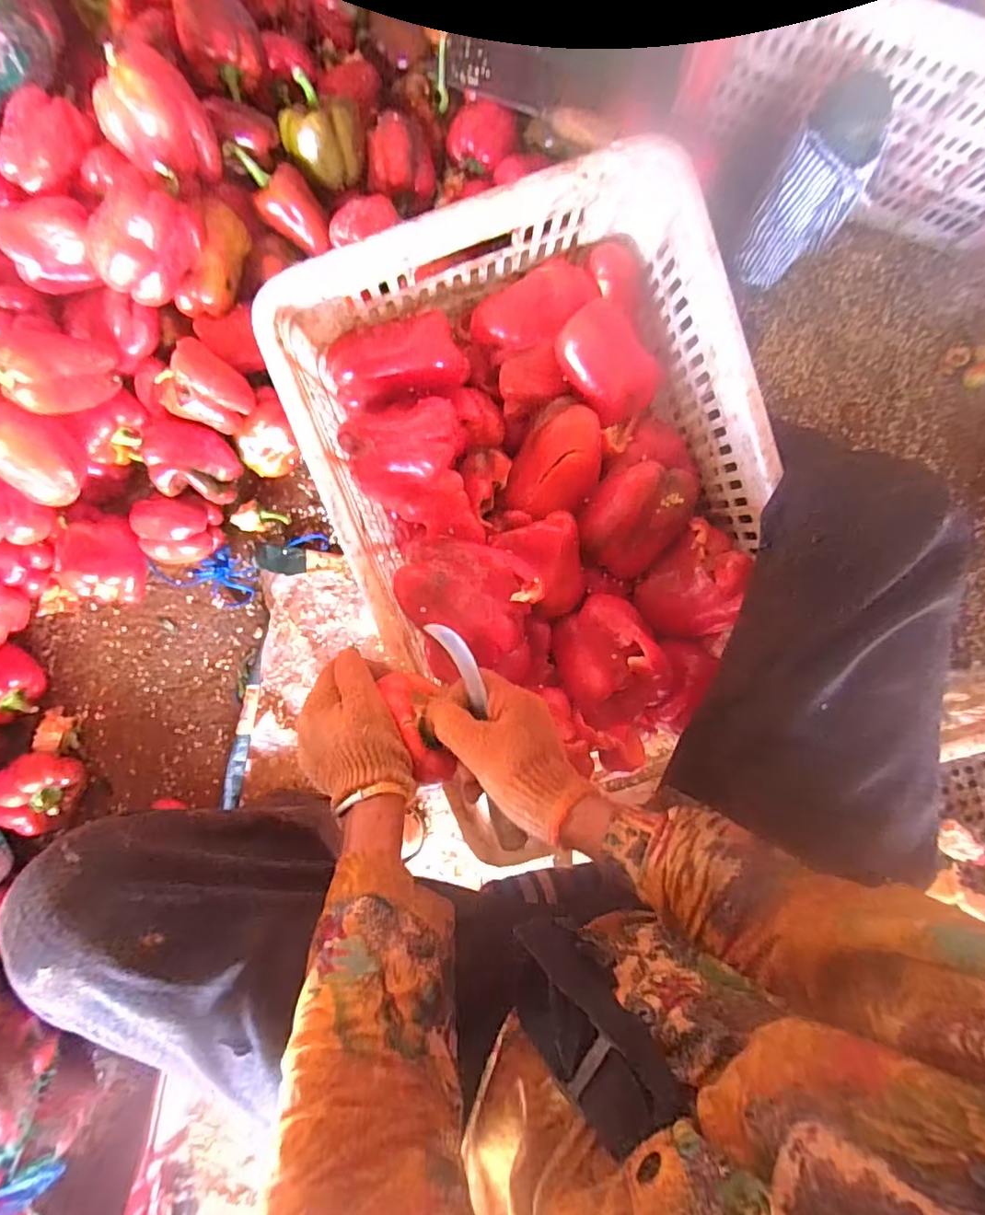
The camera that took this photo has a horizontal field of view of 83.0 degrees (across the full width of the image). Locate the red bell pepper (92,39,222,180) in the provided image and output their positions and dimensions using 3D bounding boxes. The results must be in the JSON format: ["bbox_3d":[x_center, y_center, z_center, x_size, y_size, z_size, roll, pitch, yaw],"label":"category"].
[{"bbox_3d":[-0.372,-0.537,0.615,0.102,0.086,0.109,0,86,0],"label":"red bell pepper"}]

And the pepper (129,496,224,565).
[{"bbox_3d":[-0.404,-0.098,0.717,0.090,0.064,0.080,-8,86,-1],"label":"pepper"}]

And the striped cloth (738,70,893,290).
[{"bbox_3d":[0.389,-0.503,0.690,0.103,0.245,0.093,39,87,2],"label":"striped cloth"}]

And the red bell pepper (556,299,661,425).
[{"bbox_3d":[0.110,-0.229,0.518,0.080,0.051,0.096,-32,87,-2],"label":"red bell pepper"}]

